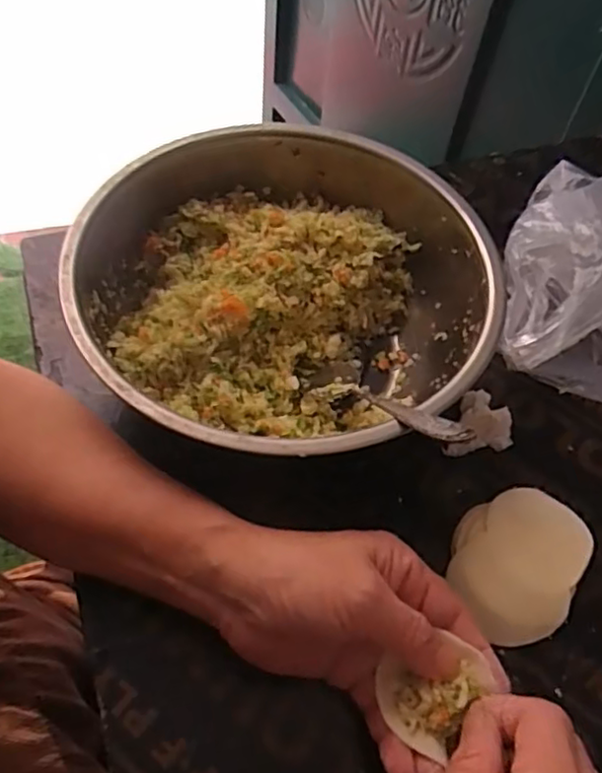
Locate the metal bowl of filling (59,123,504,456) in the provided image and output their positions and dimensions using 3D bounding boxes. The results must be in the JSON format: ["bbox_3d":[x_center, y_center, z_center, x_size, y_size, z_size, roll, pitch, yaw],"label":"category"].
[{"bbox_3d":[-0.009,-0.048,0.409,0.245,0.096,0.237,2,57,-3],"label":"metal bowl of filling"}]

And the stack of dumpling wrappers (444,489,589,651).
[{"bbox_3d":[0.124,0.097,0.360,0.082,0.019,0.070,-30,65,-22],"label":"stack of dumpling wrappers"}]

